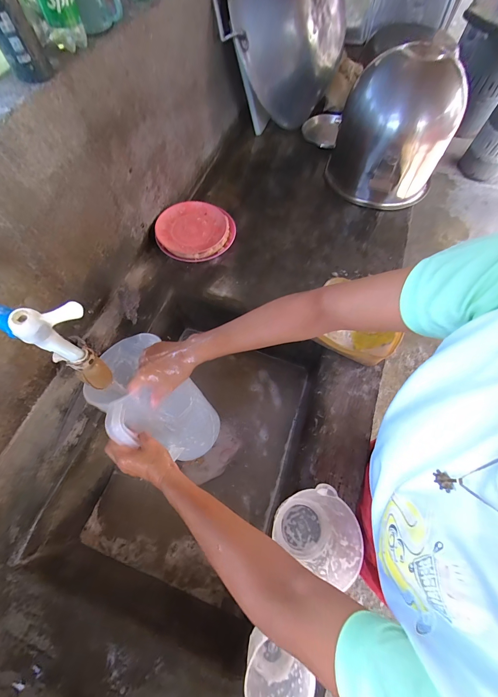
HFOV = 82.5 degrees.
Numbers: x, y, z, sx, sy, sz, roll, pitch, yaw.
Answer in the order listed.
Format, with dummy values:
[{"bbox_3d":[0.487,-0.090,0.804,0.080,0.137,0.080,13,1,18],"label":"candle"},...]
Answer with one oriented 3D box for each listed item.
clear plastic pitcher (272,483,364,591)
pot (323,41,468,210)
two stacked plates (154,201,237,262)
[{"bbox_3d":[0.110,0.297,0.475,0.117,0.126,0.115,28,68,13],"label":"clear plastic pitcher"},{"bbox_3d":[0.433,-0.642,0.851,0.312,0.316,0.290,1,65,-1],"label":"pot"},{"bbox_3d":[-0.154,-0.339,0.824,0.221,0.052,0.199,-19,67,-10],"label":"two stacked plates"}]

